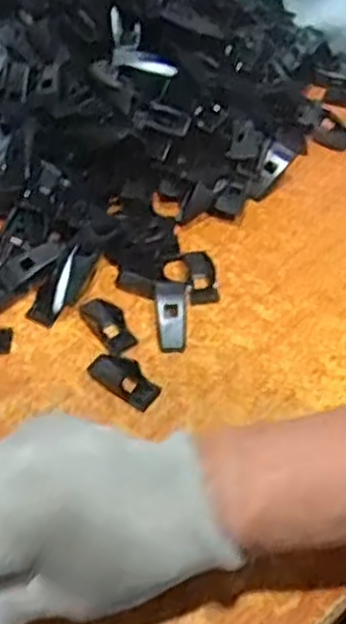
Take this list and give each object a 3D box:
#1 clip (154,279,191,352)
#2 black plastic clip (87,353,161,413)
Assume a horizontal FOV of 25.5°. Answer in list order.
[{"bbox_3d":[0.000,0.001,0.448,0.021,0.016,0.044,2,51,-2],"label":"clip"},{"bbox_3d":[-0.027,0.036,0.424,0.042,0.006,0.022,32,56,23],"label":"black plastic clip"}]

